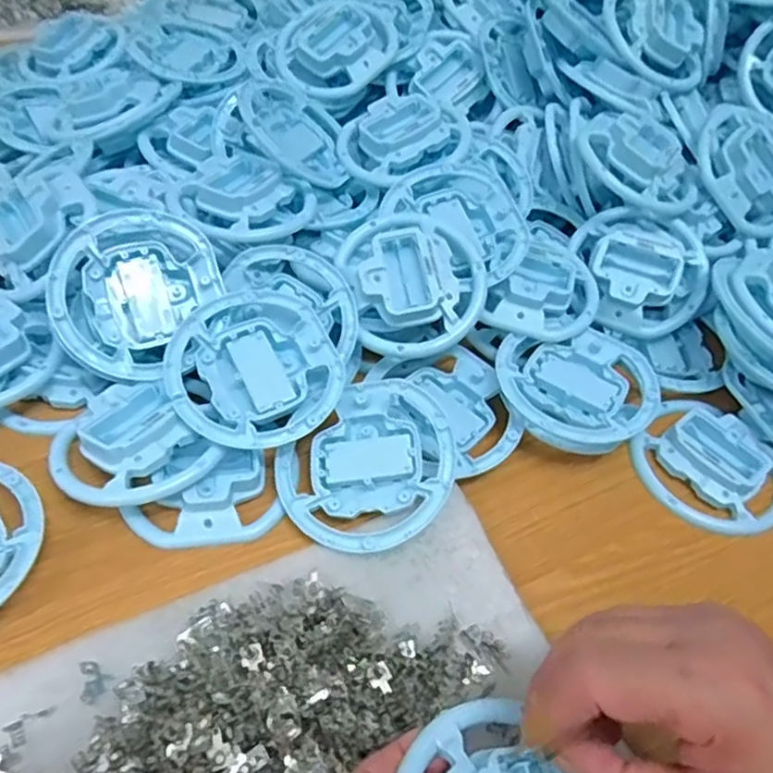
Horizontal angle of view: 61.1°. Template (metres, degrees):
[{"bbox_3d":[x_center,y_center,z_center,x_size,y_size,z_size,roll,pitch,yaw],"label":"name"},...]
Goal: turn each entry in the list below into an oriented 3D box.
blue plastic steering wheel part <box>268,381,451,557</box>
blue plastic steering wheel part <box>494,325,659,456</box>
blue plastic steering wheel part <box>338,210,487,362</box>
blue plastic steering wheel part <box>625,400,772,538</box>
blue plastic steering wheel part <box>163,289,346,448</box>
[{"bbox_3d":[-0.007,0.048,0.388,0.099,0.021,0.099,-6,66,12],"label":"blue plastic steering wheel part"},{"bbox_3d":[0.130,0.000,0.439,0.108,0.014,0.097,-14,52,-19],"label":"blue plastic steering wheel part"},{"bbox_3d":[0.019,-0.072,0.445,0.095,0.044,0.104,-13,86,-4],"label":"blue plastic steering wheel part"},{"bbox_3d":[0.216,0.053,0.435,0.096,0.022,0.087,37,54,25],"label":"blue plastic steering wheel part"},{"bbox_3d":[-0.081,-0.010,0.409,0.104,0.025,0.104,4,63,-7],"label":"blue plastic steering wheel part"}]

